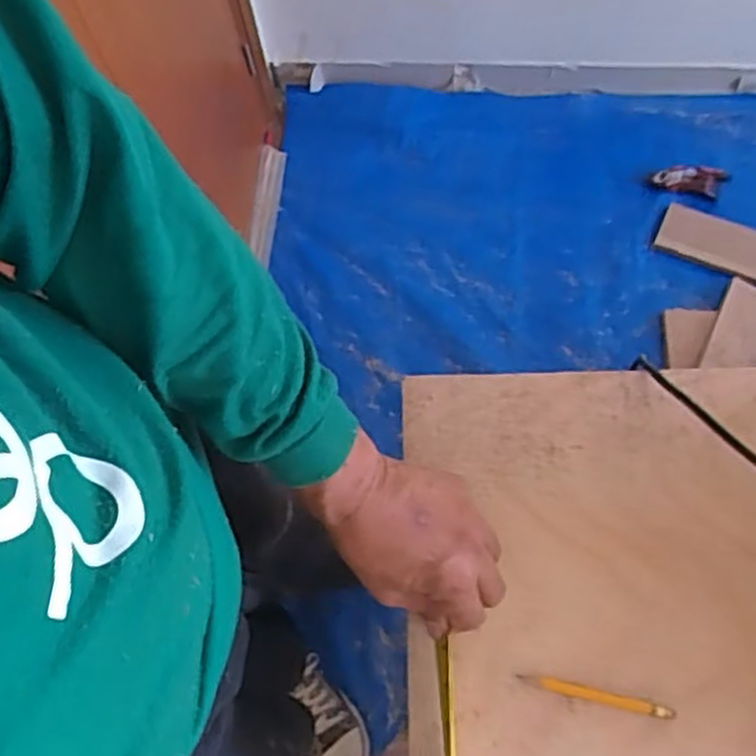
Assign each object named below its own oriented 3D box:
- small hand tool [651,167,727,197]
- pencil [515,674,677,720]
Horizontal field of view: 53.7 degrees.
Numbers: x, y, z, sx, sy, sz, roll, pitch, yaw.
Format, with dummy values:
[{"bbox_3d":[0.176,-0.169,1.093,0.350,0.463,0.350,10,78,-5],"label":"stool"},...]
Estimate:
[{"bbox_3d":[0.600,-0.380,1.433,0.140,0.036,0.043,11,68,8],"label":"small hand tool"},{"bbox_3d":[0.153,0.223,0.523,0.106,0.006,0.009,11,68,8],"label":"pencil"}]

